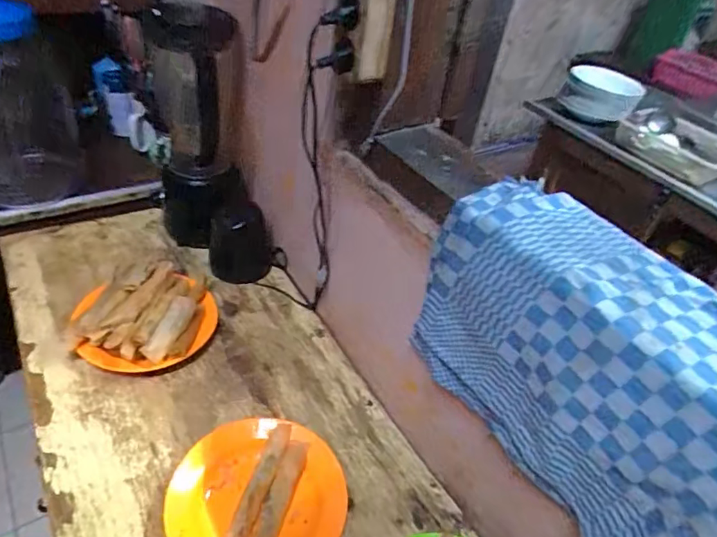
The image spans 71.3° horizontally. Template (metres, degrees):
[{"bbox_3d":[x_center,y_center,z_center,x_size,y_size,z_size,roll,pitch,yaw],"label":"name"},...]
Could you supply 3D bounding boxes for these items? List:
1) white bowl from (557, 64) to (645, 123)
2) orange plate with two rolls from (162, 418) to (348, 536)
[{"bbox_3d":[0.741,-0.539,1.525,0.221,0.077,0.248,23,45,17],"label":"white bowl"},{"bbox_3d":[-0.119,0.279,0.608,0.199,0.041,0.203,4,42,-3],"label":"orange plate with two rolls"}]

